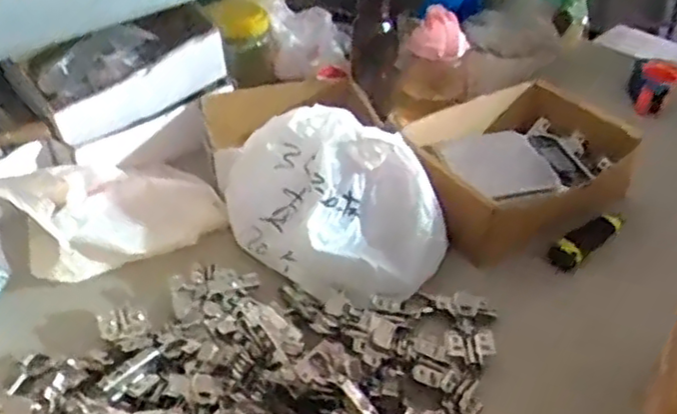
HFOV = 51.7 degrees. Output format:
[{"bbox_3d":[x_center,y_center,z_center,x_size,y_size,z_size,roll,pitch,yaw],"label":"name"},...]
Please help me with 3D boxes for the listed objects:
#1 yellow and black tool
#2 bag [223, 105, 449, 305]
[{"bbox_3d":[0.344,0.042,0.967,0.165,0.030,0.037,-28,46,-31],"label":"yellow and black tool"},{"bbox_3d":[-0.007,-0.001,0.859,0.293,0.189,0.134,3,38,3],"label":"bag"}]

